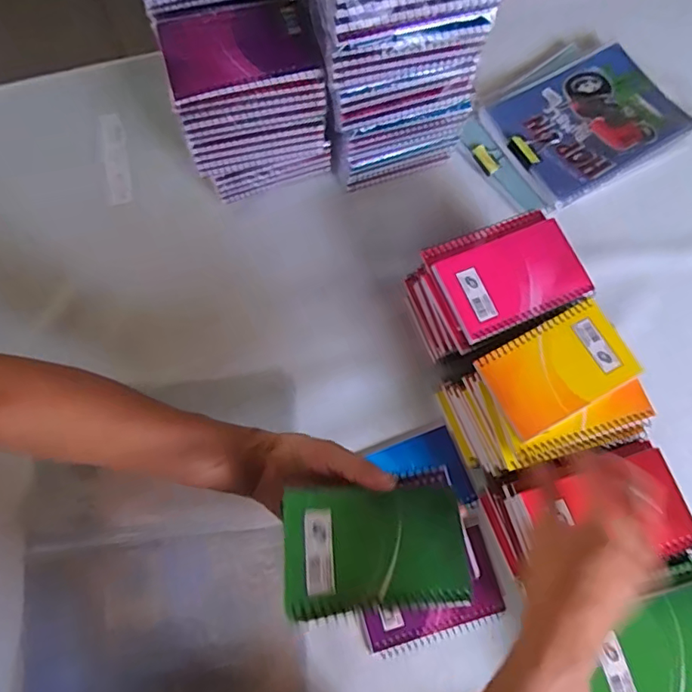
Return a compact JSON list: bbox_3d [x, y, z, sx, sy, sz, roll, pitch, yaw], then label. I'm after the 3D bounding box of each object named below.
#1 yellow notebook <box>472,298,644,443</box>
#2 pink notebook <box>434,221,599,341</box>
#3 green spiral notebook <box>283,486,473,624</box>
[{"bbox_3d":[0.188,0.018,0.462,0.130,0.007,0.079,-27,76,-8],"label":"yellow notebook"},{"bbox_3d":[0.155,-0.062,0.487,0.129,0.007,0.082,-21,75,-7],"label":"pink notebook"},{"bbox_3d":[0.022,0.141,0.366,0.127,0.006,0.079,0,70,-12],"label":"green spiral notebook"}]

